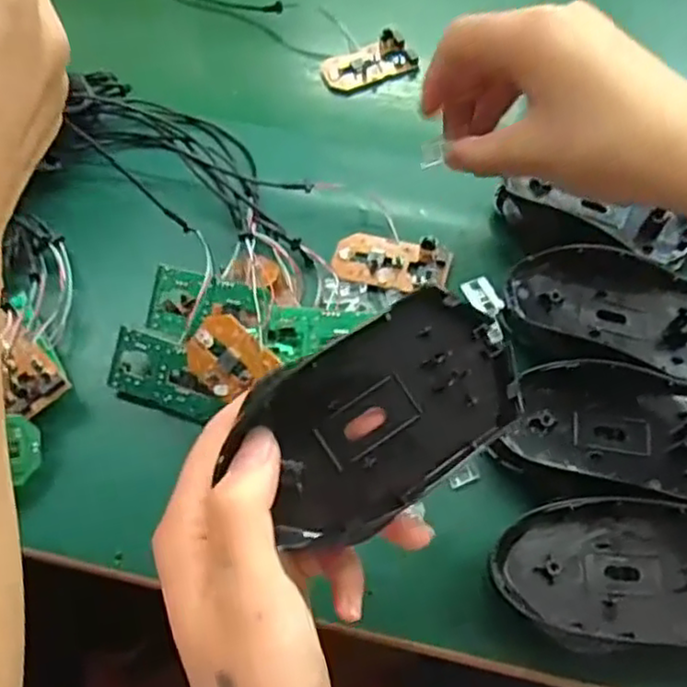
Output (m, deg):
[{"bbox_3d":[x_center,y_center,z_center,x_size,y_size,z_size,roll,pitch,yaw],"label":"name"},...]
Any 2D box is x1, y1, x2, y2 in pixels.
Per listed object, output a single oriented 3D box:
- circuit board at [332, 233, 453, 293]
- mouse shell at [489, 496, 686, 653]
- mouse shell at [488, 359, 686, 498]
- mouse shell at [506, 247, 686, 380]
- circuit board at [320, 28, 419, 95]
[{"bbox_3d":[0.028,-0.050,0.406,0.067,0.016,0.034,14,62,9],"label":"circuit board"},{"bbox_3d":[0.126,0.100,0.304,0.115,0.023,0.061,0,61,2],"label":"mouse shell"},{"bbox_3d":[0.136,0.040,0.339,0.107,0.017,0.066,14,62,9],"label":"mouse shell"},{"bbox_3d":[0.147,-0.021,0.368,0.112,0.025,0.052,20,63,12],"label":"mouse shell"},{"bbox_3d":[0.018,-0.204,0.498,0.071,0.014,0.036,-24,63,-11],"label":"circuit board"}]

